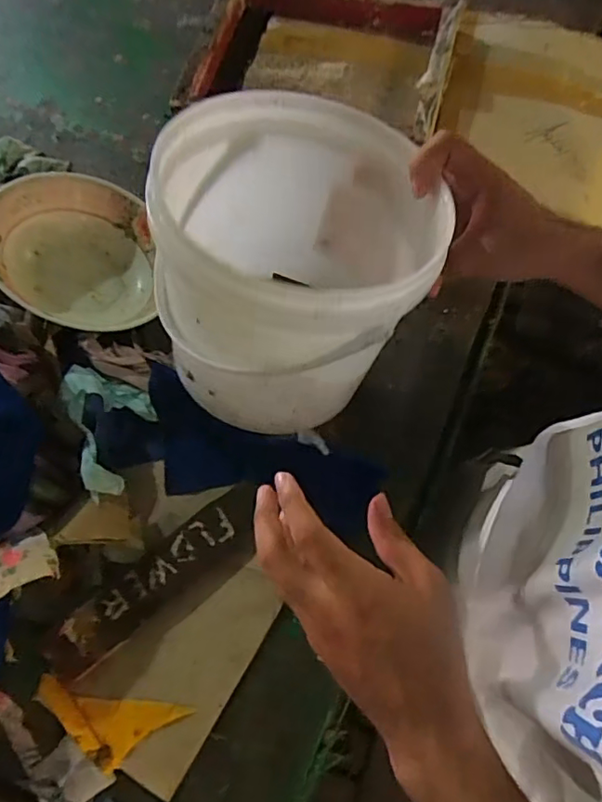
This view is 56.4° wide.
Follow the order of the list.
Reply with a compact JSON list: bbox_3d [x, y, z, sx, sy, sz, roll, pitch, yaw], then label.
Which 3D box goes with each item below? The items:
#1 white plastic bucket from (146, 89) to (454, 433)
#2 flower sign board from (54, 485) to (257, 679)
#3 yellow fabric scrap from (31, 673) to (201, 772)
[{"bbox_3d":[0.006,-0.109,0.430,0.187,0.185,0.199,0,71,-1],"label":"white plastic bucket"},{"bbox_3d":[-0.129,0.168,0.531,0.226,0.017,0.072,-36,78,-14],"label":"flower sign board"},{"bbox_3d":[-0.172,0.284,0.490,0.133,0.016,0.055,10,69,5],"label":"yellow fabric scrap"}]

